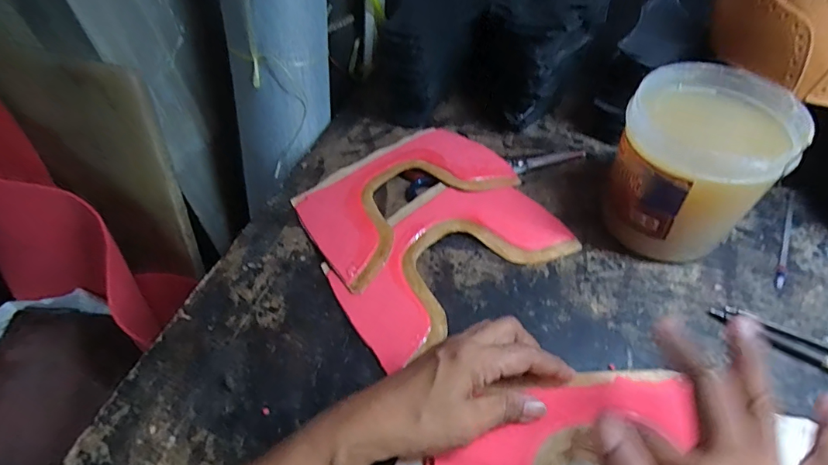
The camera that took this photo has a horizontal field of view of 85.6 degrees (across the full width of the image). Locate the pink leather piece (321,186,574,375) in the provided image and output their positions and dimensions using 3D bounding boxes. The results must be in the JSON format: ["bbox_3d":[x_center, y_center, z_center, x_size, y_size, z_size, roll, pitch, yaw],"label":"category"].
[{"bbox_3d":[0.031,0.017,0.417,0.217,0.012,0.131,-30,55,-20],"label":"pink leather piece"}]

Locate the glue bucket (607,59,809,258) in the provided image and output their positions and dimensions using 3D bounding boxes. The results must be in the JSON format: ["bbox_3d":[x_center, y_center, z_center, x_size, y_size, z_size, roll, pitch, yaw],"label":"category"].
[{"bbox_3d":[0.234,-0.053,0.386,0.114,0.131,0.111,-1,51,2],"label":"glue bucket"}]

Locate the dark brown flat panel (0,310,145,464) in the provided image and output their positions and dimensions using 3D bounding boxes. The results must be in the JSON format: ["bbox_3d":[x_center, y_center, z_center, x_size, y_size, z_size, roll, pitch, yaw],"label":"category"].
[{"bbox_3d":[-0.475,0.239,0.559,0.192,0.034,0.275,9,60,4],"label":"dark brown flat panel"}]

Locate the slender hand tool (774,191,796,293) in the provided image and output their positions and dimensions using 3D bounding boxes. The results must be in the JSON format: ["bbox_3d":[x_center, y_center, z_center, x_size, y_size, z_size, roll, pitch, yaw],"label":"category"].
[{"bbox_3d":[0.344,0.005,0.412,0.008,0.004,0.129,25,56,21],"label":"slender hand tool"}]

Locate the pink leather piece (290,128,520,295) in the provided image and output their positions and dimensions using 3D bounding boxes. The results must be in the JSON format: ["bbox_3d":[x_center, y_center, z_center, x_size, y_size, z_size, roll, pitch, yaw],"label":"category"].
[{"bbox_3d":[-0.013,-0.045,0.462,0.210,0.016,0.139,-33,57,-22],"label":"pink leather piece"}]

